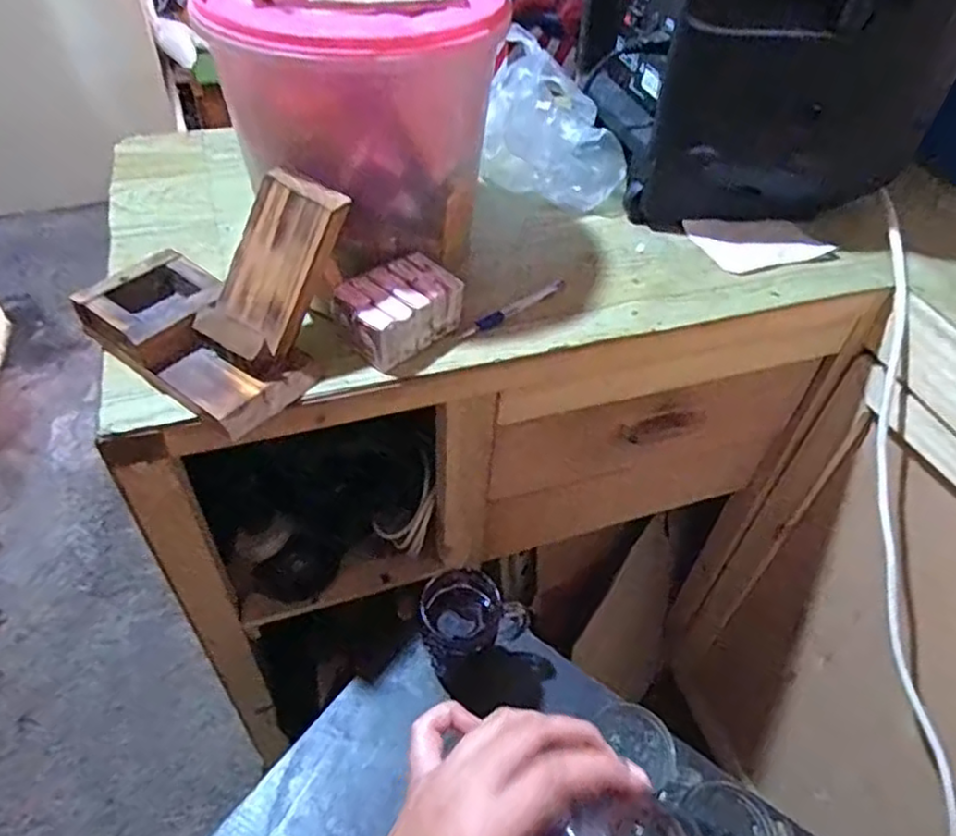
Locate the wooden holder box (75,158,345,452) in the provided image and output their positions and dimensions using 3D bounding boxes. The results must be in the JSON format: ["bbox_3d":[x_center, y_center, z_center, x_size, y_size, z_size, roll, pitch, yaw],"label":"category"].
[{"bbox_3d":[-0.220,-0.112,0.561,0.187,0.130,0.161,25,52,20],"label":"wooden holder box"}]

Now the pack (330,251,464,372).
[{"bbox_3d":[-0.072,-0.098,0.609,0.070,0.048,0.102,33,55,25],"label":"pack"}]

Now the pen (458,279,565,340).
[{"bbox_3d":[0.033,-0.104,0.653,0.128,0.015,0.012,-31,56,-26],"label":"pen"}]

